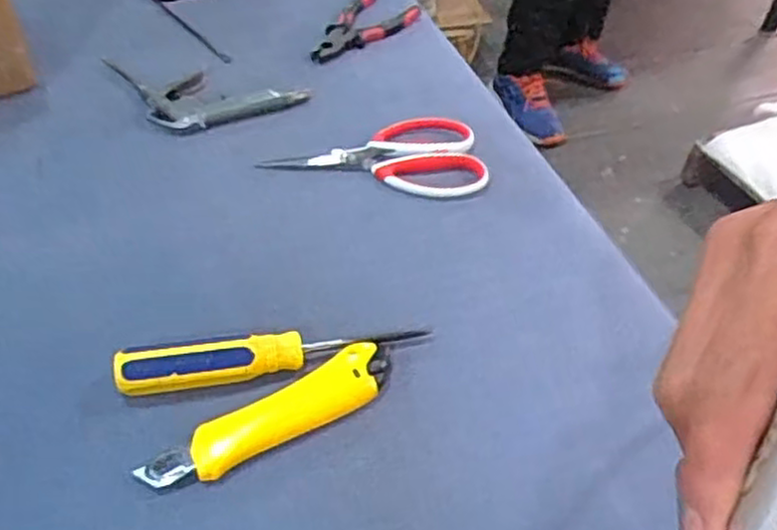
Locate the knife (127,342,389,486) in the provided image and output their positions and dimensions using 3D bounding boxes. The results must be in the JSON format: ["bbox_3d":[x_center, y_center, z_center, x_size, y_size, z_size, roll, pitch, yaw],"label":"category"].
[{"bbox_3d":[-0.068,0.090,0.452,0.160,0.014,0.037,-23,52,-25],"label":"knife"}]

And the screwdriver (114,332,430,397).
[{"bbox_3d":[-0.074,0.053,0.474,0.186,0.029,0.032,-7,47,-12],"label":"screwdriver"}]

